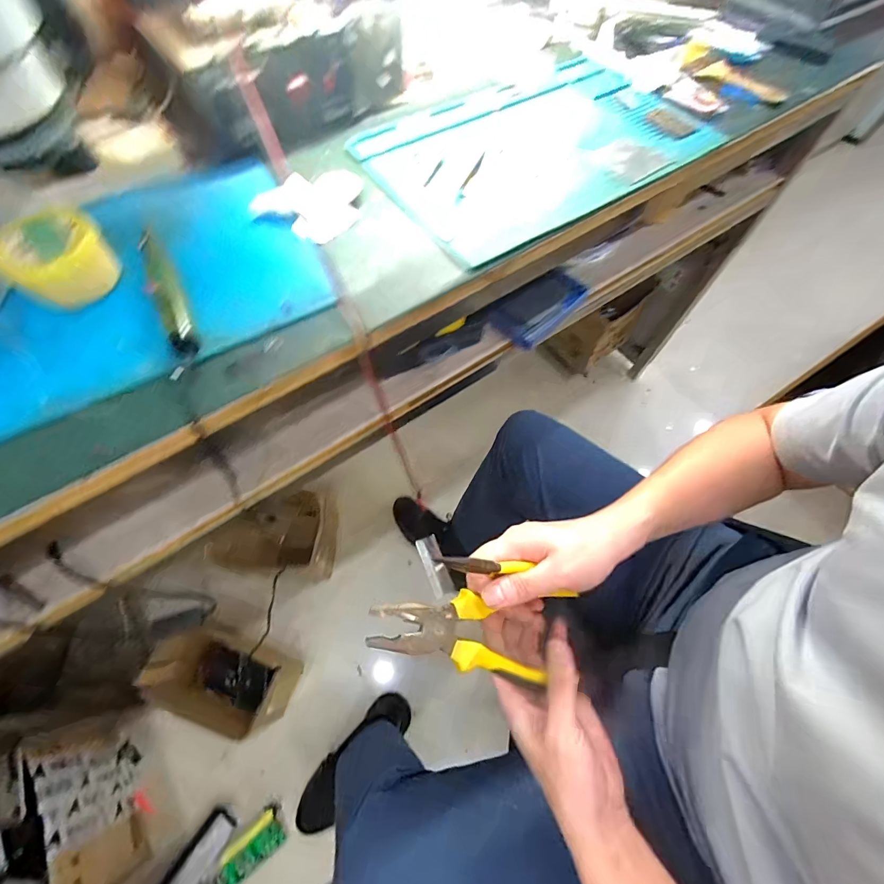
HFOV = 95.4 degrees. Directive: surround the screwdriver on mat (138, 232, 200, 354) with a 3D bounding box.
[{"bbox_3d":[-0.232,-0.129,0.339,0.019,0.020,0.133,-26,67,-12],"label":"screwdriver on mat"}]

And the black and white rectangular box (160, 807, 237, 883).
[{"bbox_3d":[-0.447,0.761,0.712,0.059,0.024,0.170,46,28,-1],"label":"black and white rectangular box"}]

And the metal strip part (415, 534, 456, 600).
[{"bbox_3d":[-0.004,0.083,0.270,0.016,0.004,0.041,-15,76,-33],"label":"metal strip part"}]

